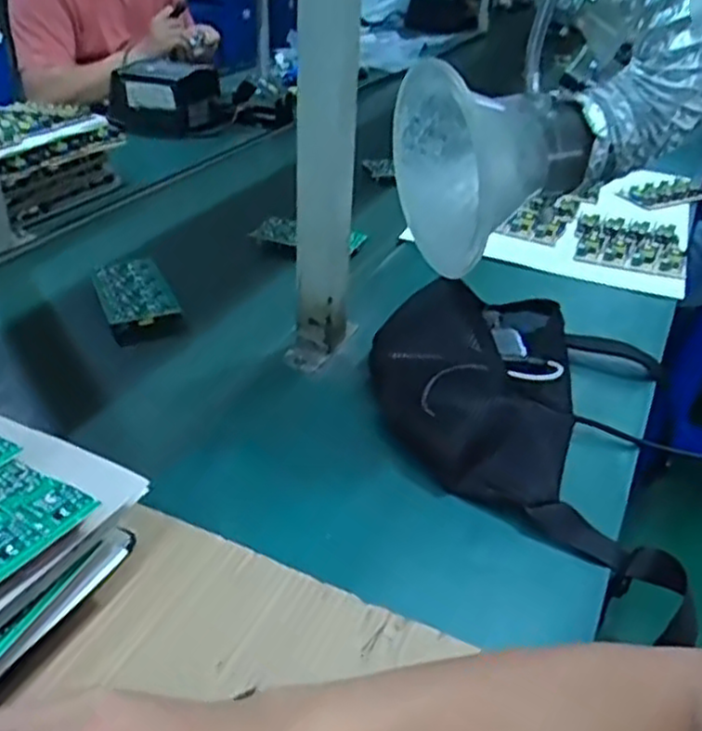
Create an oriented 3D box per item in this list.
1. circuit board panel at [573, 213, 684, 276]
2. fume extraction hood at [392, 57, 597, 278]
[{"bbox_3d":[0.354,-0.162,0.939,0.123,0.025,0.133,12,34,11],"label":"circuit board panel"},{"bbox_3d":[0.116,-0.180,0.659,0.132,0.166,0.141,3,33,-2],"label":"fume extraction hood"}]

